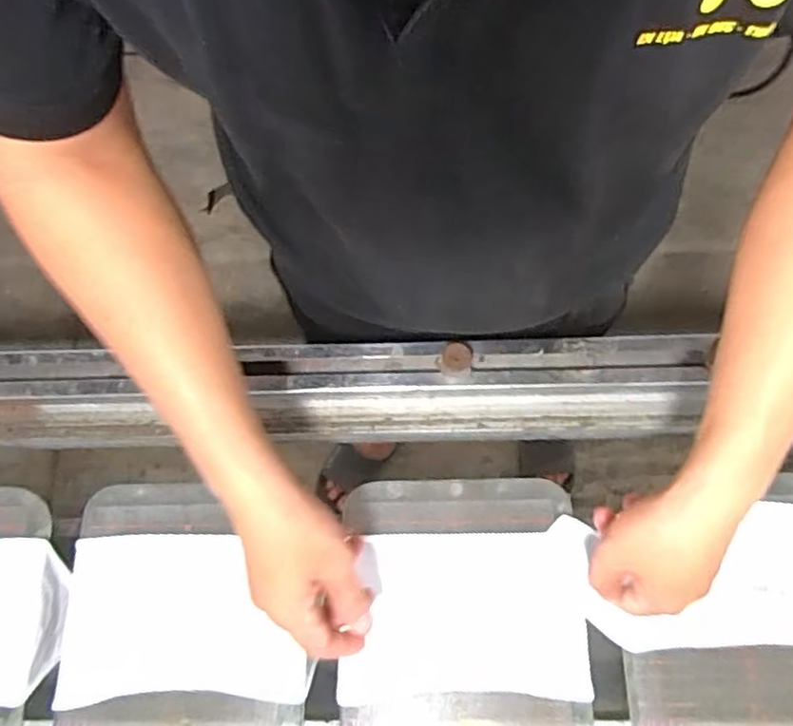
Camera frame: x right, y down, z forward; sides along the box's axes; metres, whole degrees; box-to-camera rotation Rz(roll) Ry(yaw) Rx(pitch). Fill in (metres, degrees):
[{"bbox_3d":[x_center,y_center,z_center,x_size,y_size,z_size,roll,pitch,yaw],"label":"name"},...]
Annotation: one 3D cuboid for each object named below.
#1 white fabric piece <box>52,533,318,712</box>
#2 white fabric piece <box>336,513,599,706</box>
[{"bbox_3d":[-0.178,0.210,0.535,0.199,0.005,0.130,-3,71,2],"label":"white fabric piece"},{"bbox_3d":[0.059,0.205,0.530,0.201,0.010,0.130,-2,72,1],"label":"white fabric piece"}]

